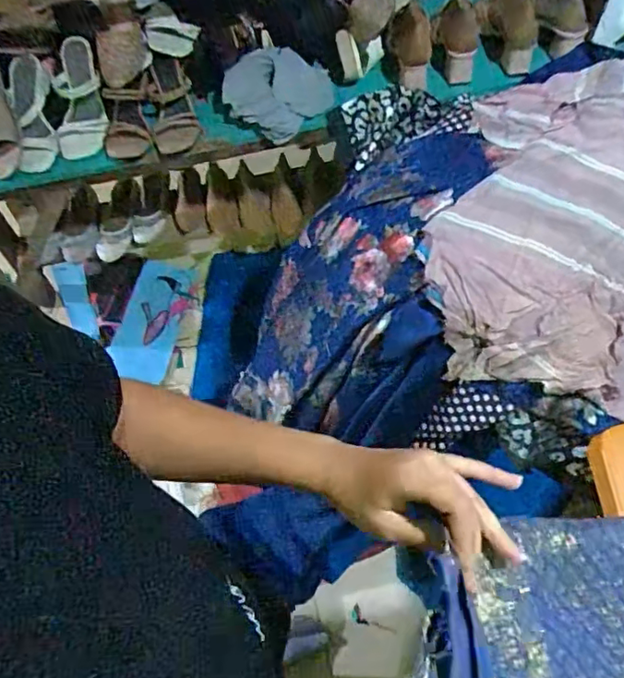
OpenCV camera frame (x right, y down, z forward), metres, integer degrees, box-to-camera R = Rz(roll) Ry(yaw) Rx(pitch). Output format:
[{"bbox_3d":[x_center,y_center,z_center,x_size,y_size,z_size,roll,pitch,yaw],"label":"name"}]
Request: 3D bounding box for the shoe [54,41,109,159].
[{"bbox_3d":[-0.447,-0.464,1.094,0.104,0.083,0.252,-14,61,-5],"label":"shoe"}]

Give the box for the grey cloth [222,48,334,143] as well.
[{"bbox_3d":[-0.061,-0.462,1.084,0.206,0.083,0.171,-10,61,-2],"label":"grey cloth"}]

